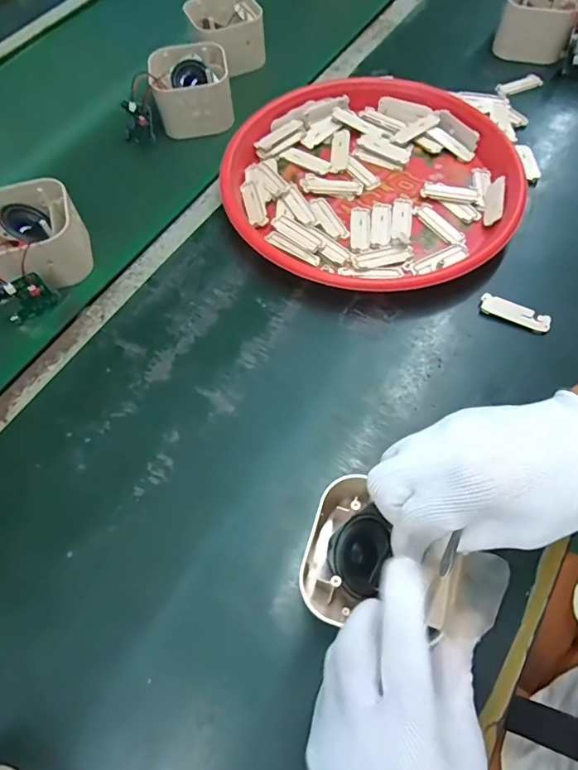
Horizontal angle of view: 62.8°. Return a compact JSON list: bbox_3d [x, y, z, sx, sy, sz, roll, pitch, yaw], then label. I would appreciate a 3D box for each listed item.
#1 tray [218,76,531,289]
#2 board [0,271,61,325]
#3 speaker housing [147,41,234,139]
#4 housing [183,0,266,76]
[{"bbox_3d":[0.082,-0.207,0.485,0.284,0.040,0.281,-1,62,2],"label":"tray"},{"bbox_3d":[-0.242,-0.081,0.437,0.047,0.037,0.014,-31,65,-13],"label":"board"},{"bbox_3d":[-0.111,-0.349,0.560,0.092,0.063,0.084,-7,62,-1],"label":"speaker housing"},{"bbox_3d":[-0.079,-0.454,0.608,0.087,0.053,0.101,-14,62,-5],"label":"housing"}]

